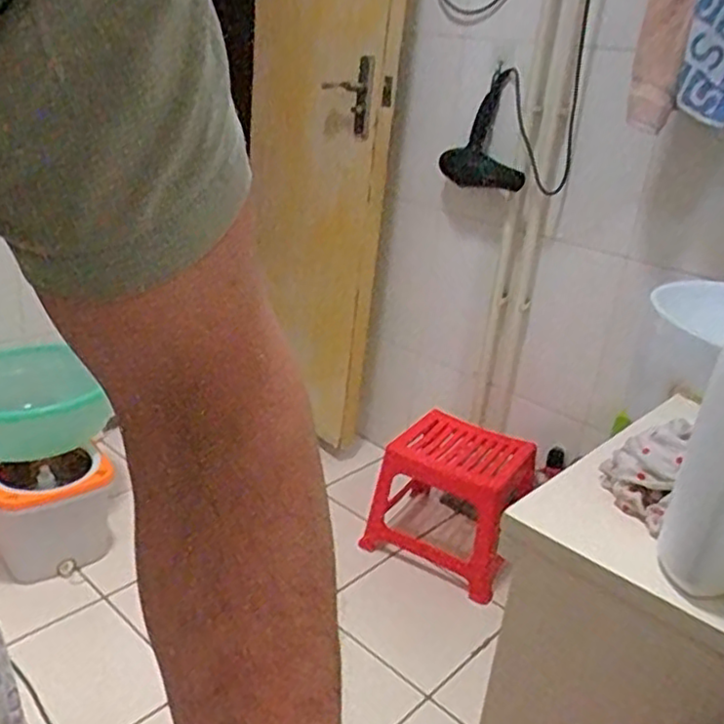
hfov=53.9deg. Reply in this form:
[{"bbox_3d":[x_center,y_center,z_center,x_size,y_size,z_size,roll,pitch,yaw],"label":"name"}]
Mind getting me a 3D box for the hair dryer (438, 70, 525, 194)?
[{"bbox_3d":[0.292,-0.533,1.663,0.086,0.251,0.229,-5,25,-23],"label":"hair dryer"}]

